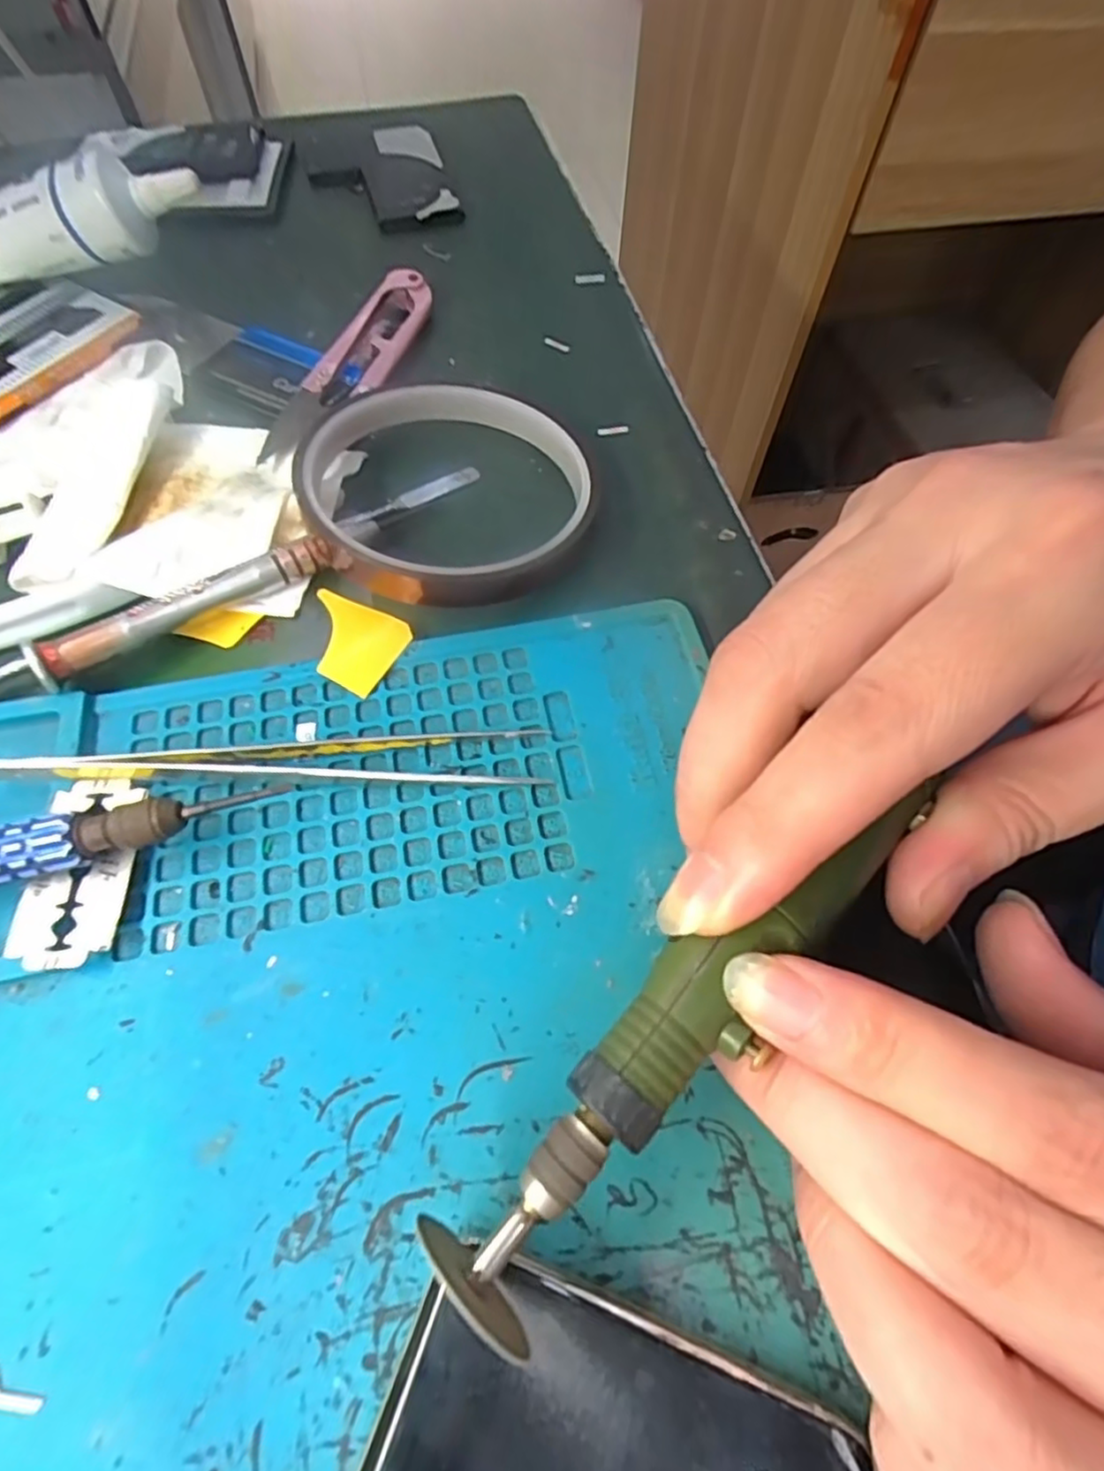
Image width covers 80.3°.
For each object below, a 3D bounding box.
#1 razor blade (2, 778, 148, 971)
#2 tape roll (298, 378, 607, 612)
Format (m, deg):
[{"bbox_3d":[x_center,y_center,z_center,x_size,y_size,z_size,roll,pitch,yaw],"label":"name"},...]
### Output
[{"bbox_3d":[-0.105,0.030,0.146,0.021,0.004,0.042,-1,62,-5],"label":"razor blade"},{"bbox_3d":[-0.029,-0.072,0.193,0.086,0.020,0.088,0,62,0],"label":"tape roll"}]

